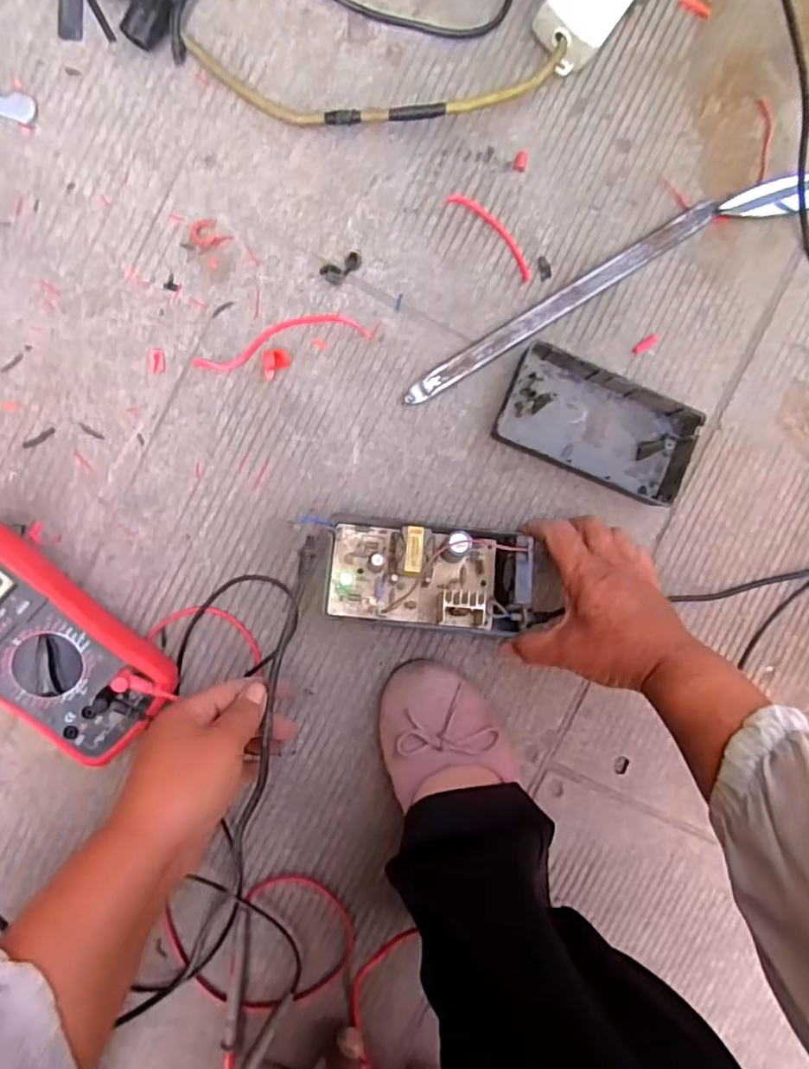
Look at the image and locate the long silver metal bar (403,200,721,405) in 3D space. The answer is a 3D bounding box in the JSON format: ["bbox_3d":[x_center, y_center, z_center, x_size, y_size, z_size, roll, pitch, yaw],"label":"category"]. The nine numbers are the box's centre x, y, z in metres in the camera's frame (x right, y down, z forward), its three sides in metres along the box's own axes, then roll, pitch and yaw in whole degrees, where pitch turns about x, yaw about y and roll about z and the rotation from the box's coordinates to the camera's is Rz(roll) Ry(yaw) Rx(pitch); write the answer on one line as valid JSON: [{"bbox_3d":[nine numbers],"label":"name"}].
[{"bbox_3d":[0.125,-0.185,0.478,0.287,0.009,0.020,-32,96,-3],"label":"long silver metal bar"}]

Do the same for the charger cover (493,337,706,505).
[{"bbox_3d":[0.153,-0.086,0.478,0.150,0.028,0.080,22,92,-7],"label":"charger cover"}]

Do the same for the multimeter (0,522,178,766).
[{"bbox_3d":[-0.261,0.078,0.436,0.185,0.053,0.097,41,89,-4],"label":"multimeter"}]

